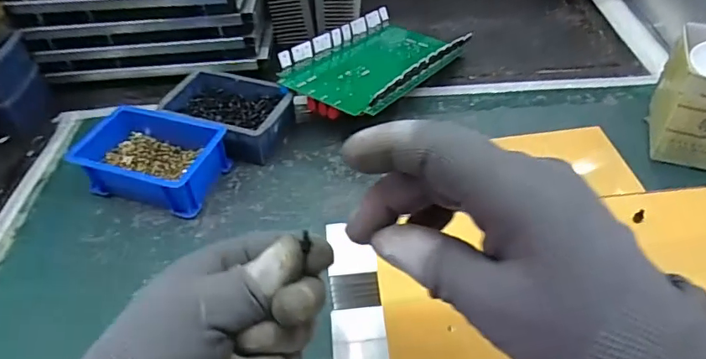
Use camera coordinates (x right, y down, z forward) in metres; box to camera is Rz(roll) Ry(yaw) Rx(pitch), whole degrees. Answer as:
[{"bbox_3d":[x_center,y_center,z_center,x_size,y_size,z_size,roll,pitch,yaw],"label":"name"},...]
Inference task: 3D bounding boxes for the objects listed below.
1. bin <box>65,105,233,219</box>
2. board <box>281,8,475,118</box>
[{"bbox_3d":[-0.218,-0.024,0.552,0.147,0.054,0.103,14,50,17],"label":"bin"},{"bbox_3d":[0.030,-0.155,0.649,0.151,0.051,0.261,27,43,26],"label":"board"}]

